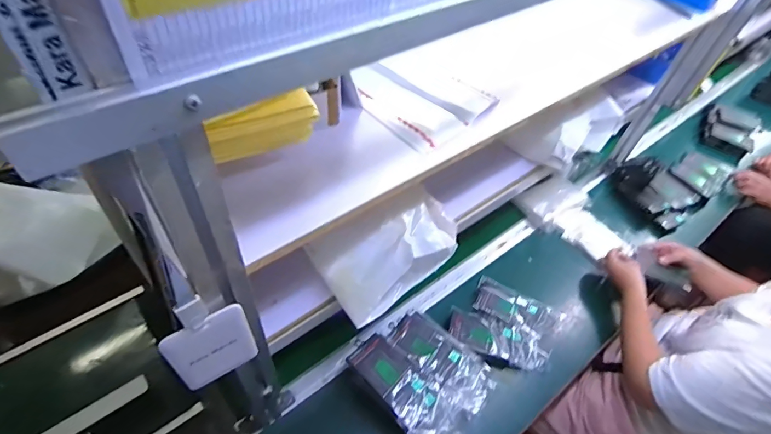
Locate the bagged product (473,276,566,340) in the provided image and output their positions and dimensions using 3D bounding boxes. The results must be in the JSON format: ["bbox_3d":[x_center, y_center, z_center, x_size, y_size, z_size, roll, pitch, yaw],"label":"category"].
[{"bbox_3d":[0.296,0.213,0.974,0.191,0.018,0.100,28,52,18],"label":"bagged product"}]

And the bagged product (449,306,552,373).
[{"bbox_3d":[0.244,0.267,0.917,0.218,0.025,0.095,20,50,11],"label":"bagged product"}]

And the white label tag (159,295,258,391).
[{"bbox_3d":[-0.155,0.110,0.377,0.070,0.130,0.007,-28,57,-27],"label":"white label tag"}]

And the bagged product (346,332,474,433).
[{"bbox_3d":[0.043,0.324,0.775,0.247,0.042,0.108,42,56,7],"label":"bagged product"}]

